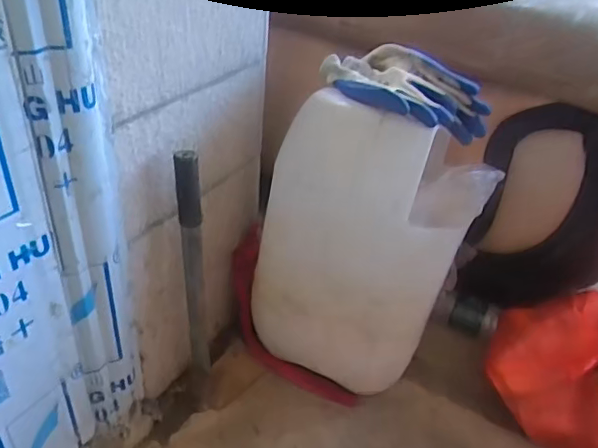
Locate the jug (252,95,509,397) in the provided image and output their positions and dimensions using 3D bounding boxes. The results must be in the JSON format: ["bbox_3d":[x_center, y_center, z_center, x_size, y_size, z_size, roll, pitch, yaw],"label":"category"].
[{"bbox_3d":[0.090,0.025,0.773,0.236,0.375,0.187,26,39,27],"label":"jug"}]

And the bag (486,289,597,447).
[{"bbox_3d":[0.439,0.208,0.822,0.222,0.166,0.257,-25,45,-37],"label":"bag"}]

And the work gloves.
[{"bbox_3d":[0.129,-0.177,0.732,0.140,0.071,0.194,-17,40,-30],"label":"work gloves"}]

